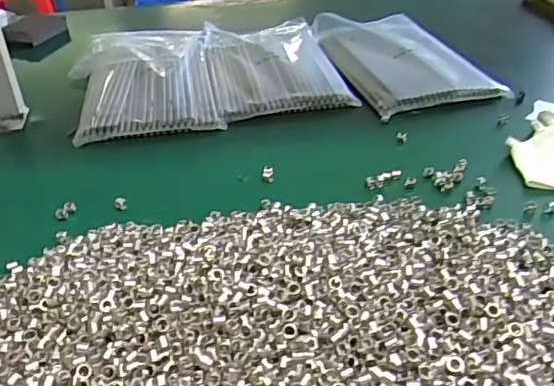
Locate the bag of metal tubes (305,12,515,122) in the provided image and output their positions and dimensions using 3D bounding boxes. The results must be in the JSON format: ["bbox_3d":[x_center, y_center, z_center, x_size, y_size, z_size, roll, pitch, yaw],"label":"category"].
[{"bbox_3d":[0.184,-0.215,0.861,0.192,0.016,0.326,-8,37,-9],"label":"bag of metal tubes"}]

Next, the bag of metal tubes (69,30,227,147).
[{"bbox_3d":[-0.195,-0.169,0.823,0.195,0.027,0.320,-8,34,-7],"label":"bag of metal tubes"}]

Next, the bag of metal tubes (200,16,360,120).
[{"bbox_3d":[-0.012,-0.204,0.858,0.181,0.025,0.305,-9,34,-8],"label":"bag of metal tubes"}]

